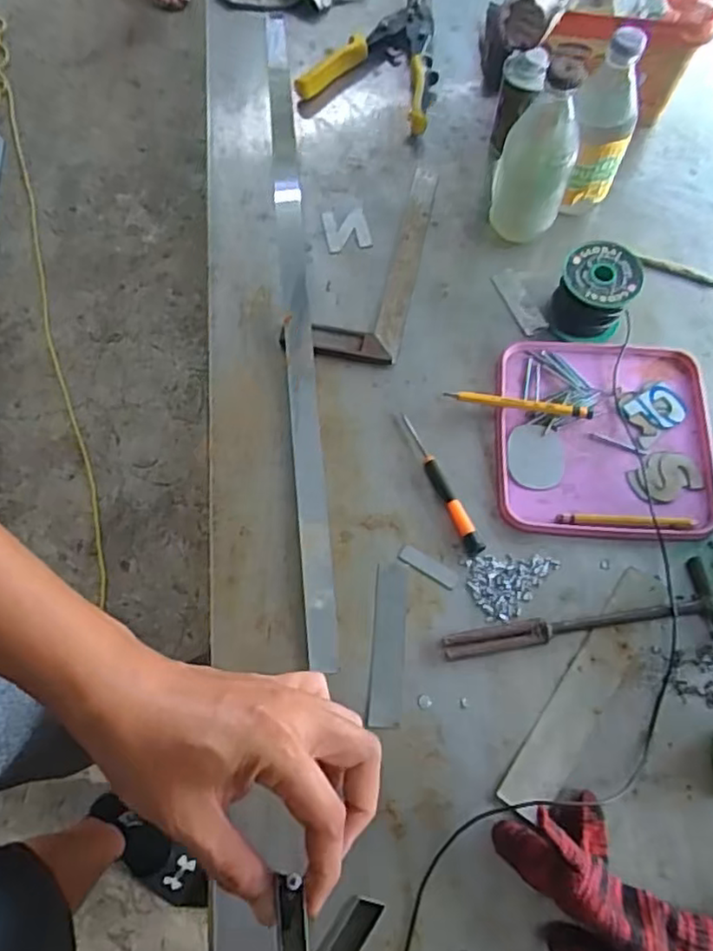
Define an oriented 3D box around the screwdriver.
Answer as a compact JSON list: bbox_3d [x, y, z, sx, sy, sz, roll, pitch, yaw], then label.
[{"bbox_3d":[0.074,0.005,0.576,0.014,0.013,0.140,-24,69,-7],"label":"screwdriver"}]

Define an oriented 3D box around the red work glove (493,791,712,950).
[{"bbox_3d":[0.184,0.299,0.447,0.188,0.045,0.094,37,74,16],"label":"red work glove"}]

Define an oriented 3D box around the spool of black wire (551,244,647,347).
[{"bbox_3d":[0.219,-0.168,0.616,0.067,0.064,0.068,-1,68,2],"label":"spool of black wire"}]

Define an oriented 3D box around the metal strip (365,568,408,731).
[{"bbox_3d":[0.026,0.136,0.534,0.026,0.004,0.125,4,68,4],"label":"metal strip"}]

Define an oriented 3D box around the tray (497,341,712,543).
[{"bbox_3d":[0.223,-0.035,0.594,0.185,0.011,0.186,4,68,4],"label":"tray"}]

